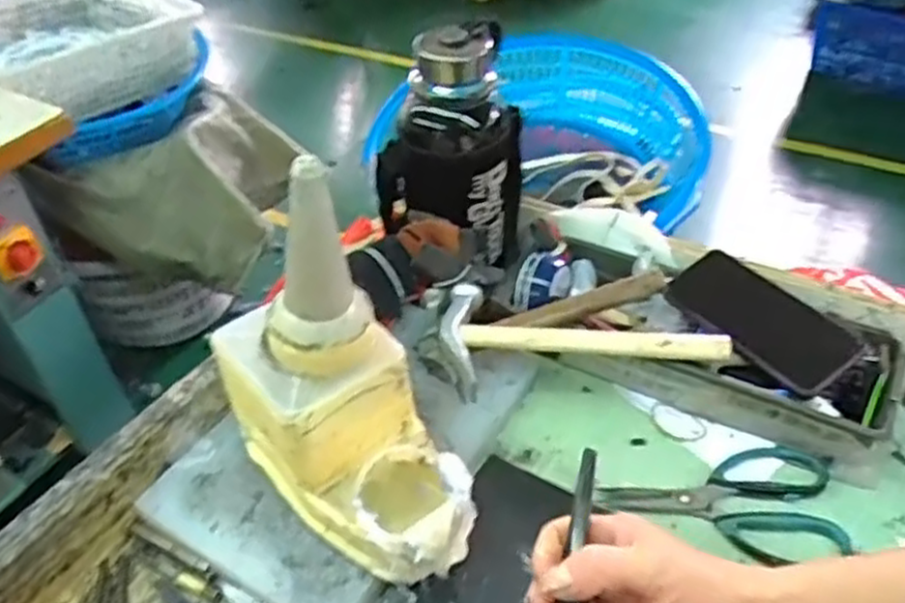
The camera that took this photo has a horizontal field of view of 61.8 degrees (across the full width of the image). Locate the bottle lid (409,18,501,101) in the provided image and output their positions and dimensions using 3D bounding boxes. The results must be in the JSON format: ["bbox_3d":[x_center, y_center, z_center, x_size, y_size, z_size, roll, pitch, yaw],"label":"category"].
[{"bbox_3d":[0.003,-0.216,0.667,0.068,0.054,0.078,10,44,14],"label":"bottle lid"}]

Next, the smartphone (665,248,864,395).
[{"bbox_3d":[0.265,0.013,0.649,0.073,0.011,0.154,-40,57,-14],"label":"smartphone"}]

